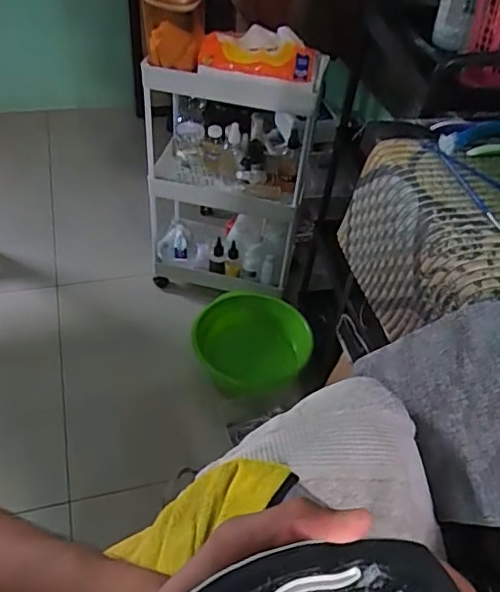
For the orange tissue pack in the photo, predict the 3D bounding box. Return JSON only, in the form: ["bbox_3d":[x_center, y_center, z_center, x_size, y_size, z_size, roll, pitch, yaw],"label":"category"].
[{"bbox_3d":[0.015,-0.457,1.047,0.216,0.079,0.065,13,45,6],"label":"orange tissue pack"}]

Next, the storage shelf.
[{"bbox_3d":[-0.039,-0.340,1.392,0.365,0.631,0.370,11,45,5],"label":"storage shelf"}]

